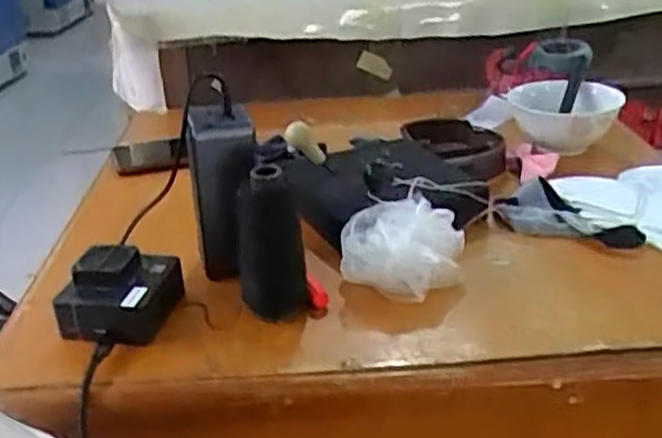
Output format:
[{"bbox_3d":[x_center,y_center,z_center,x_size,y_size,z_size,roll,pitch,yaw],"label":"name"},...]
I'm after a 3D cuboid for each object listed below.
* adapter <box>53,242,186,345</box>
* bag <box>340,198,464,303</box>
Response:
[{"bbox_3d":[-0.150,0.050,0.571,0.071,0.050,0.075,-2,25,1],"label":"adapter"},{"bbox_3d":[0.055,0.023,0.604,0.095,0.049,0.080,0,25,5],"label":"bag"}]

